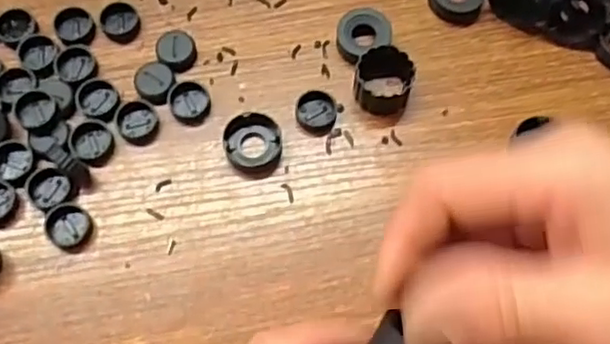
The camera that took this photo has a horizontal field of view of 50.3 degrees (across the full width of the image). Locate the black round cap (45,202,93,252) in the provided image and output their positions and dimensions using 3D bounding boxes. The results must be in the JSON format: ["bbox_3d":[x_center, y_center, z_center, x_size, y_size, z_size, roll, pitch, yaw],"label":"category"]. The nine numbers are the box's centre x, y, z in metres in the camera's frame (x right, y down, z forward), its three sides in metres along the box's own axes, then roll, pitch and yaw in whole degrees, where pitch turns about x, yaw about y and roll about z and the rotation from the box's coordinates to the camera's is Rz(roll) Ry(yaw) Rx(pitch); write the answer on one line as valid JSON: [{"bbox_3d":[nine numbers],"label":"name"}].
[{"bbox_3d":[-0.116,0.027,0.321,0.023,0.006,0.021,0,70,-1],"label":"black round cap"}]

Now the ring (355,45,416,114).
[{"bbox_3d":[0.042,-0.048,0.341,0.029,0.024,0.027,0,70,-1],"label":"ring"}]

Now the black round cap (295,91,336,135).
[{"bbox_3d":[0.006,-0.032,0.344,0.021,0.008,0.022,0,70,-1],"label":"black round cap"}]

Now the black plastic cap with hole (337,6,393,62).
[{"bbox_3d":[0.031,-0.075,0.358,0.030,0.013,0.026,-29,73,-11],"label":"black plastic cap with hole"}]

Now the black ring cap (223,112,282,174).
[{"bbox_3d":[-0.027,-0.015,0.336,0.029,0.011,0.029,-1,70,-1],"label":"black ring cap"}]

